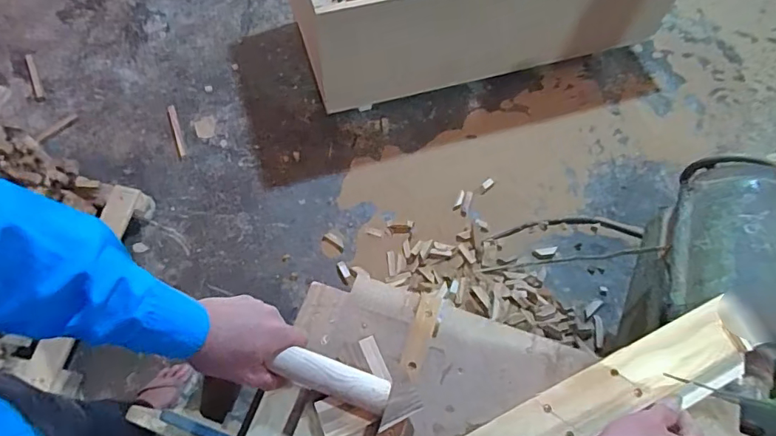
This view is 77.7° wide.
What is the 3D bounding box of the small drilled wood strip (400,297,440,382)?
[{"bbox_3d":[0.039,0.142,0.576,0.027,0.021,0.103,19,66,5],"label":"small drilled wood strip"}]

